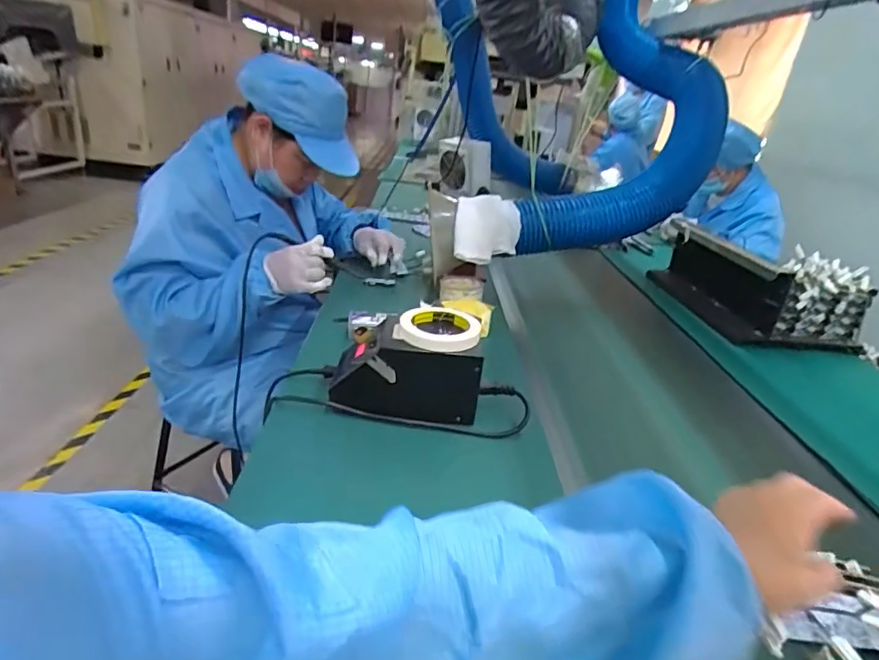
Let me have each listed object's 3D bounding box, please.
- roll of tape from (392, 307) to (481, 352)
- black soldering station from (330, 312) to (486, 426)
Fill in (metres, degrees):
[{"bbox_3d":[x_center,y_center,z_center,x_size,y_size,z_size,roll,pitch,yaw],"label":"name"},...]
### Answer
[{"bbox_3d":[-0.001,-0.003,0.660,0.104,0.021,0.104,6,25,-3],"label":"roll of tape"},{"bbox_3d":[-0.041,0.048,0.667,0.184,0.091,0.093,7,25,0],"label":"black soldering station"}]

